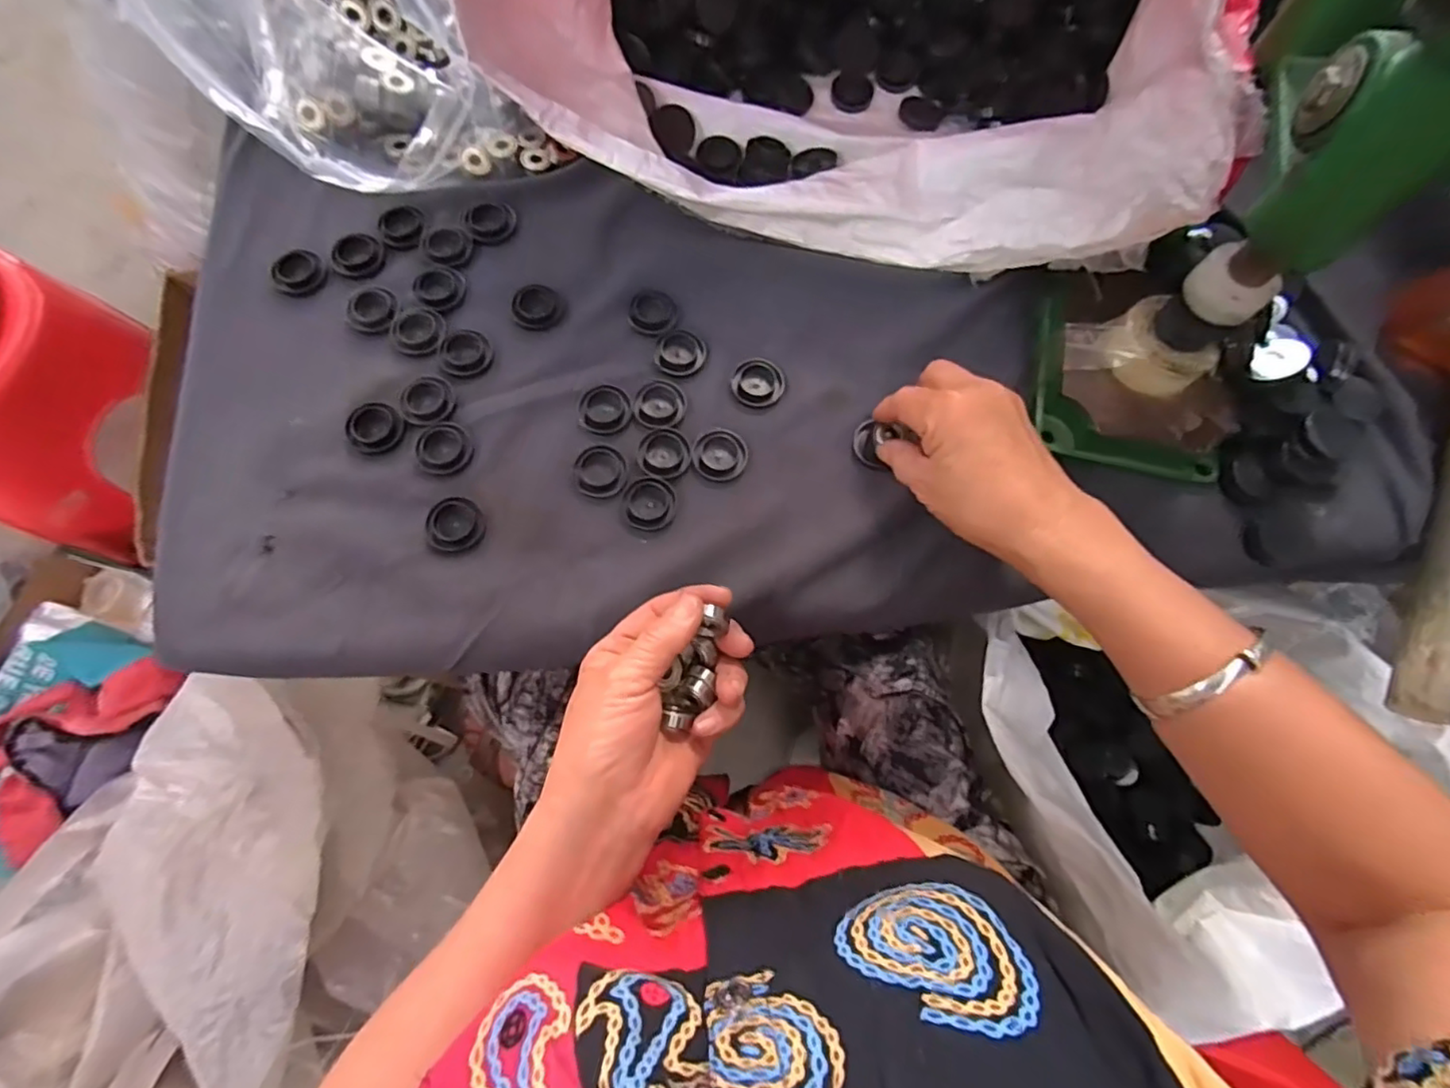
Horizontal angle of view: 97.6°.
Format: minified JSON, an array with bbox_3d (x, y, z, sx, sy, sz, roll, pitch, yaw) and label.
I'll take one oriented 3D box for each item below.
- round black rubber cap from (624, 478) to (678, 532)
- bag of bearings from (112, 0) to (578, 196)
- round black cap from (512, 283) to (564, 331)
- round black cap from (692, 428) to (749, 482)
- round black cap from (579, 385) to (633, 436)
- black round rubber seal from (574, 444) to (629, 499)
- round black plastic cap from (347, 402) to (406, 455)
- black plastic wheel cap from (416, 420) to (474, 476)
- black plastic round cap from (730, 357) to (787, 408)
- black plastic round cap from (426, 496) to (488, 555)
[{"bbox_3d":[-0.045,-0.024,0.385,0.031,0.004,0.032,1,72,-3],"label":"round black rubber cap"},{"bbox_3d":[-0.256,-0.328,0.400,0.172,0.125,0.236,-43,79,-15],"label":"bag of bearings"},{"bbox_3d":[-0.124,-0.158,0.420,0.031,0.004,0.035,5,72,-2],"label":"round black cap"},{"bbox_3d":[-0.003,-0.055,0.394,0.033,0.012,0.030,1,72,-3],"label":"round black cap"},{"bbox_3d":[-0.076,-0.085,0.403,0.032,0.004,0.034,1,72,-3],"label":"round black cap"},{"bbox_3d":[-0.076,-0.045,0.387,0.031,0.004,0.033,1,72,-3],"label":"black round rubber seal"},{"bbox_3d":[-0.214,-0.071,0.386,0.033,0.004,0.032,1,72,-3],"label":"round black plastic cap"},{"bbox_3d":[-0.171,-0.058,0.385,0.035,0.004,0.033,1,72,-3],"label":"black plastic wheel cap"},{"bbox_3d":[0.023,-0.106,0.411,0.033,0.009,0.032,1,72,-3],"label":"black plastic round cap"},{"bbox_3d":[-0.159,-0.012,0.373,0.031,0.004,0.037,-33,77,-13],"label":"black plastic round cap"}]

